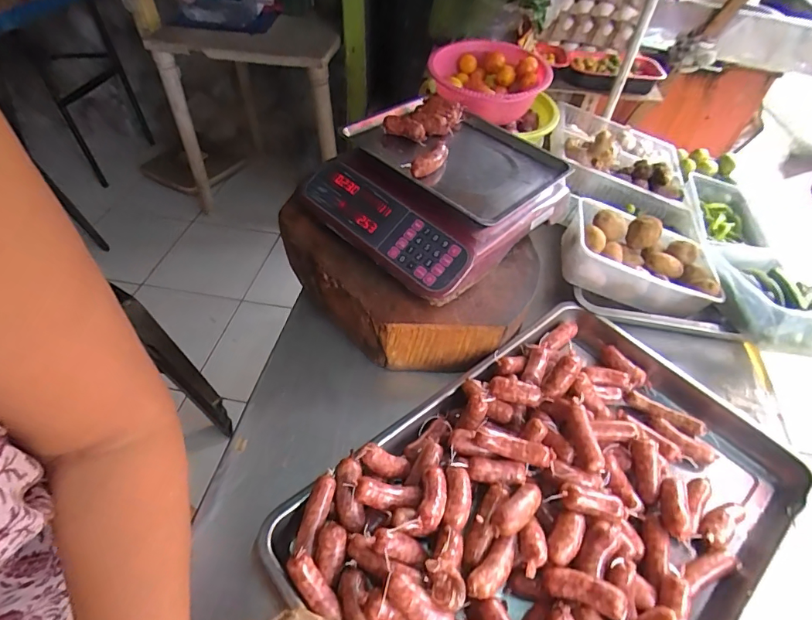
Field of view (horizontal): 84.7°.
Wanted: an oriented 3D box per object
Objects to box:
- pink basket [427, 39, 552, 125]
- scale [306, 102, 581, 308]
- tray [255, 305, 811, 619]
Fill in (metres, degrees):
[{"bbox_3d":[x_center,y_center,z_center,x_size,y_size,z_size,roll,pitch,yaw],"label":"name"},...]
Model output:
[{"bbox_3d":[0.157,-0.464,0.887,0.211,0.082,0.245,3,48,1],"label":"pink basket"},{"bbox_3d":[0.047,-0.206,0.727,0.326,0.096,0.328,36,56,26],"label":"scale"},{"bbox_3d":[0.179,0.223,0.525,0.585,0.069,0.383,-31,56,-26],"label":"tray"}]

